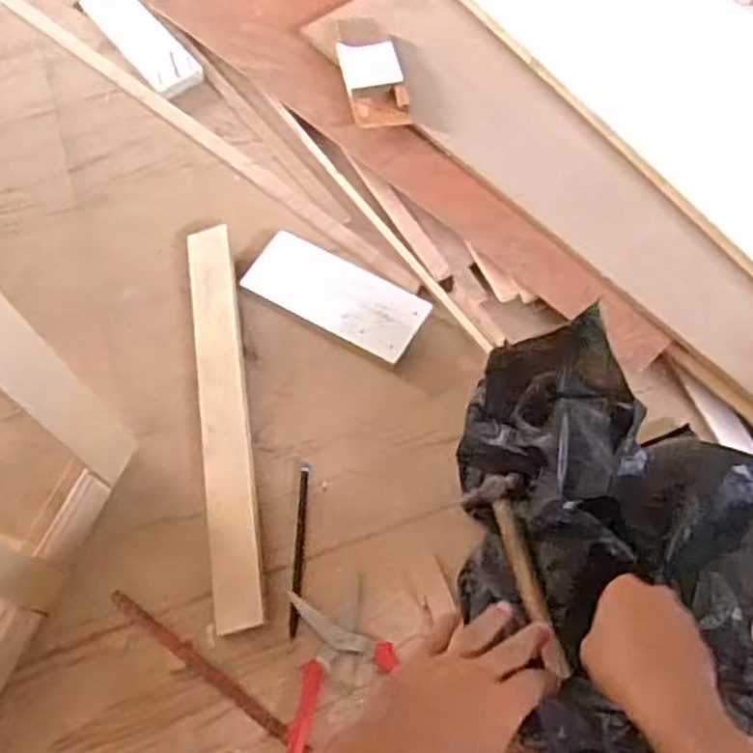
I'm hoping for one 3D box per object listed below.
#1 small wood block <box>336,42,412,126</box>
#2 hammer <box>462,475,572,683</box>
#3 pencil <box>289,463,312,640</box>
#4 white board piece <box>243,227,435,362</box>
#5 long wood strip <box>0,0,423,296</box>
[{"bbox_3d":[-0.002,-0.354,0.915,0.068,0.019,0.129,-9,65,-1],"label":"small wood block"},{"bbox_3d":[0.131,0.175,0.687,0.053,0.029,0.187,-14,58,-3],"label":"hammer"},{"bbox_3d":[-0.073,0.164,0.736,0.011,0.004,0.163,1,65,4],"label":"pencil"},{"bbox_3d":[-0.045,-0.090,0.834,0.198,0.016,0.085,27,69,15],"label":"white board piece"},{"bbox_3d":[-0.250,-0.325,0.968,0.770,0.015,0.030,37,72,18],"label":"long wood strip"}]

